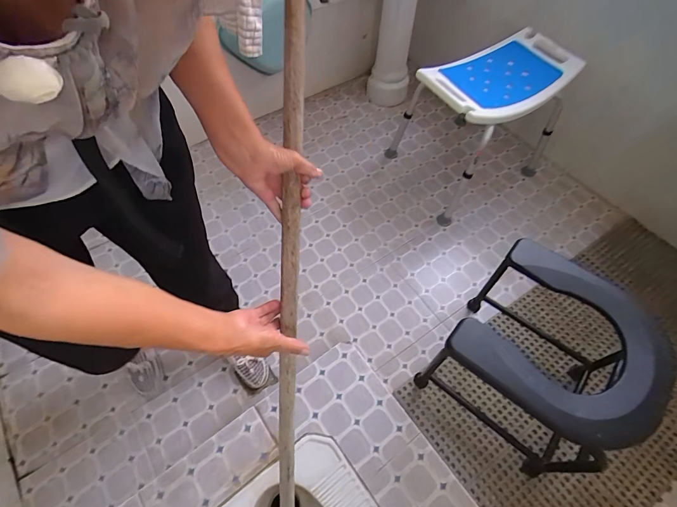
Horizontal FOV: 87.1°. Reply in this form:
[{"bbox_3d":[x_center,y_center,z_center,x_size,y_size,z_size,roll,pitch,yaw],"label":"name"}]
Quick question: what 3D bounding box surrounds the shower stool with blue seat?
[{"bbox_3d":[0.504,-0.514,1.349,0.583,0.440,0.437,-33,65,-21],"label":"shower stool with blue seat"}]

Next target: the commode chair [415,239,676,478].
[{"bbox_3d":[0.475,0.274,0.879,0.388,0.409,0.377,37,63,19],"label":"commode chair"}]

